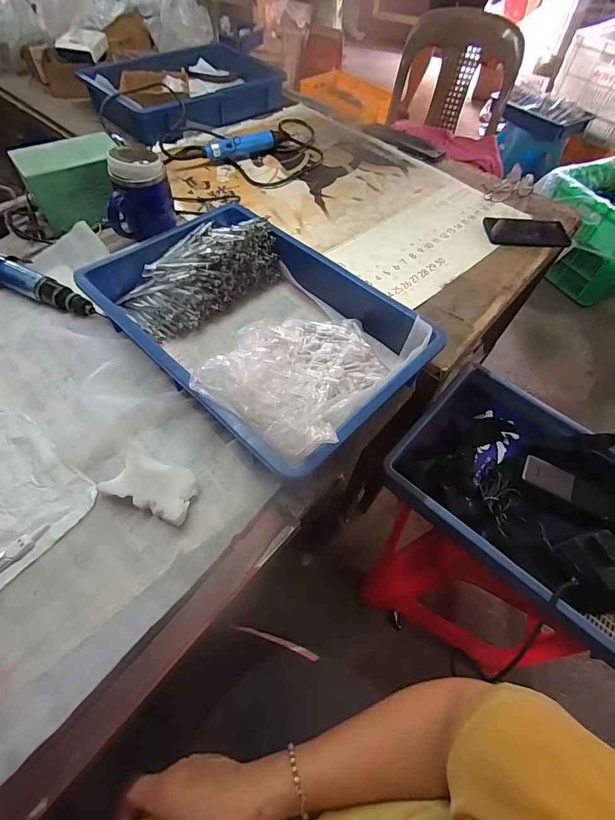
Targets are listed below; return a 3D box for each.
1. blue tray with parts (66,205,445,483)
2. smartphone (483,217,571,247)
[{"bbox_3d":[-0.068,-0.130,0.523,0.433,0.088,0.295,40,63,20],"label":"blue tray with parts"},{"bbox_3d":[0.449,-0.363,0.770,0.168,0.014,0.098,5,57,-1],"label":"smartphone"}]

